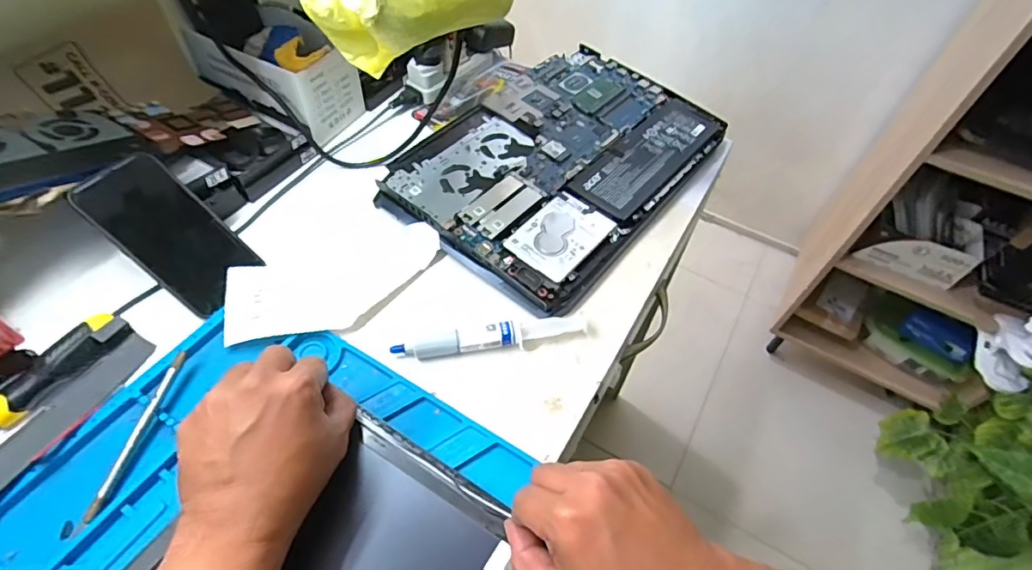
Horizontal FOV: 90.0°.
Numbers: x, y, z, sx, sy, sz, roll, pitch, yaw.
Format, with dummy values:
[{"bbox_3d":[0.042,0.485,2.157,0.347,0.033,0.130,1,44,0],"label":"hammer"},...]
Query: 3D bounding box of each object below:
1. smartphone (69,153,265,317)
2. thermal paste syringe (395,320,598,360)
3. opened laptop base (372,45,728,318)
[{"bbox_3d":[-0.307,-0.046,0.461,0.144,0.007,0.074,47,53,-11],"label":"smartphone"},{"bbox_3d":[-0.016,0.047,0.458,0.177,0.018,0.020,-7,54,-8],"label":"thermal paste syringe"},{"bbox_3d":[0.054,-0.152,0.598,0.255,0.021,0.373,34,59,21],"label":"opened laptop base"}]

